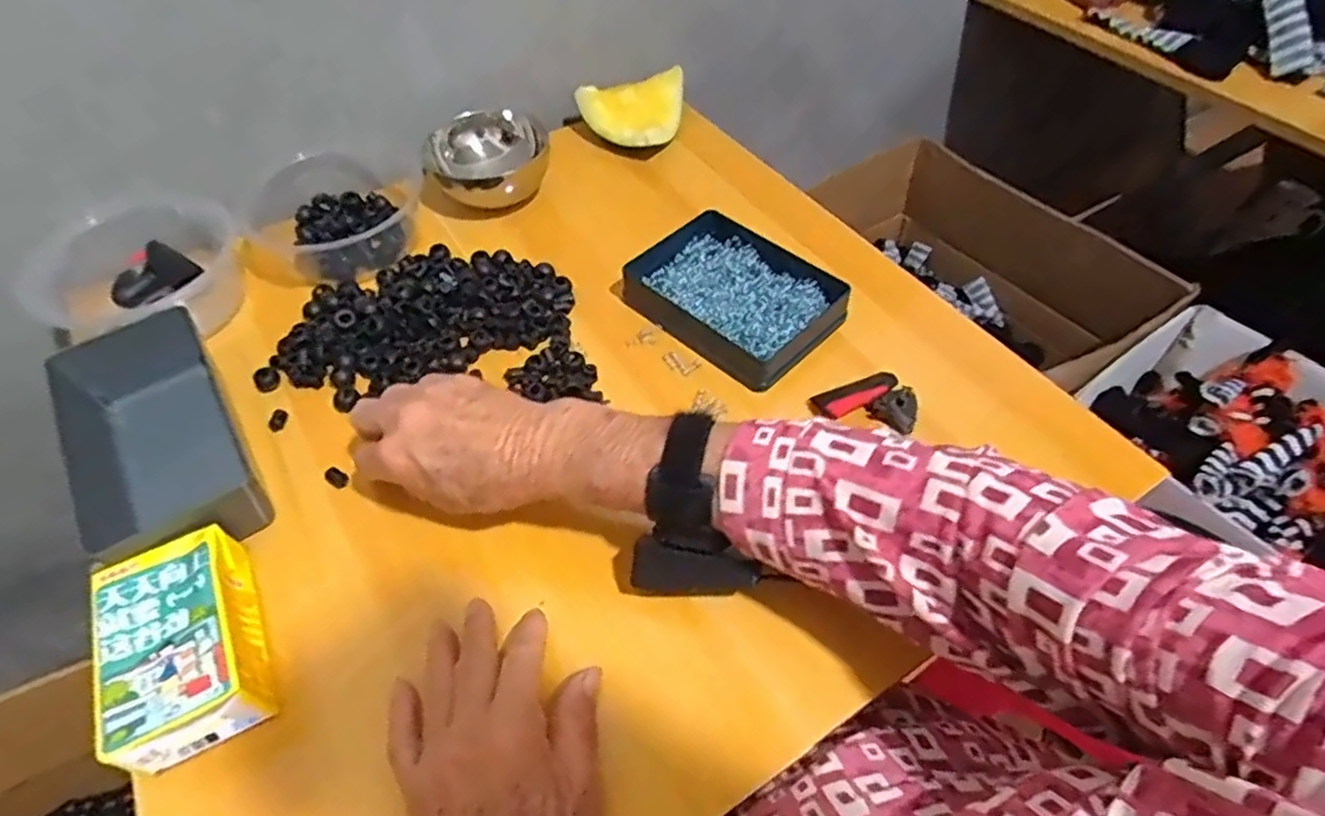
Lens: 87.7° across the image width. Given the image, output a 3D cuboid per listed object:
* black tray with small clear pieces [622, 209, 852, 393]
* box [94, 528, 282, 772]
[{"bbox_3d":[0.055,-0.088,0.530,0.112,0.025,0.154,-38,61,-24],"label":"black tray with small clear pieces"},{"bbox_3d":[-0.253,0.124,0.364,0.063,0.044,0.108,-24,56,-15],"label":"box"}]

